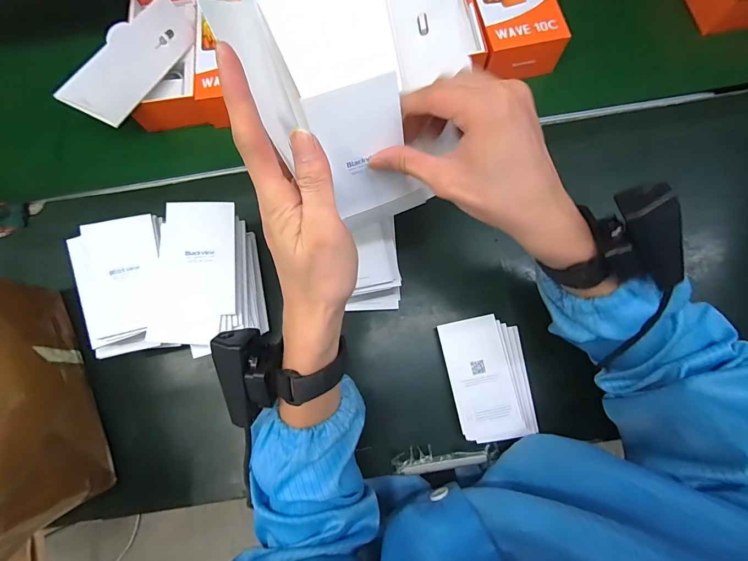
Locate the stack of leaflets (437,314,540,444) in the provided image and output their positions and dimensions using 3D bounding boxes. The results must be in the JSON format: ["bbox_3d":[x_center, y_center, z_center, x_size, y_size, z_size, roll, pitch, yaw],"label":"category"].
[{"bbox_3d":[0.131,0.108,0.410,0.090,0.022,0.131,-11,73,-1],"label":"stack of leaflets"}]

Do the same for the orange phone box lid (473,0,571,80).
[{"bbox_3d":[0.178,-0.367,0.495,0.103,0.058,0.197,-11,73,-1],"label":"orange phone box lid"}]

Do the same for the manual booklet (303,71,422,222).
[{"bbox_3d":[-0.005,-0.096,0.279,0.064,0.106,0.006,-23,53,-3],"label":"manual booklet"}]

